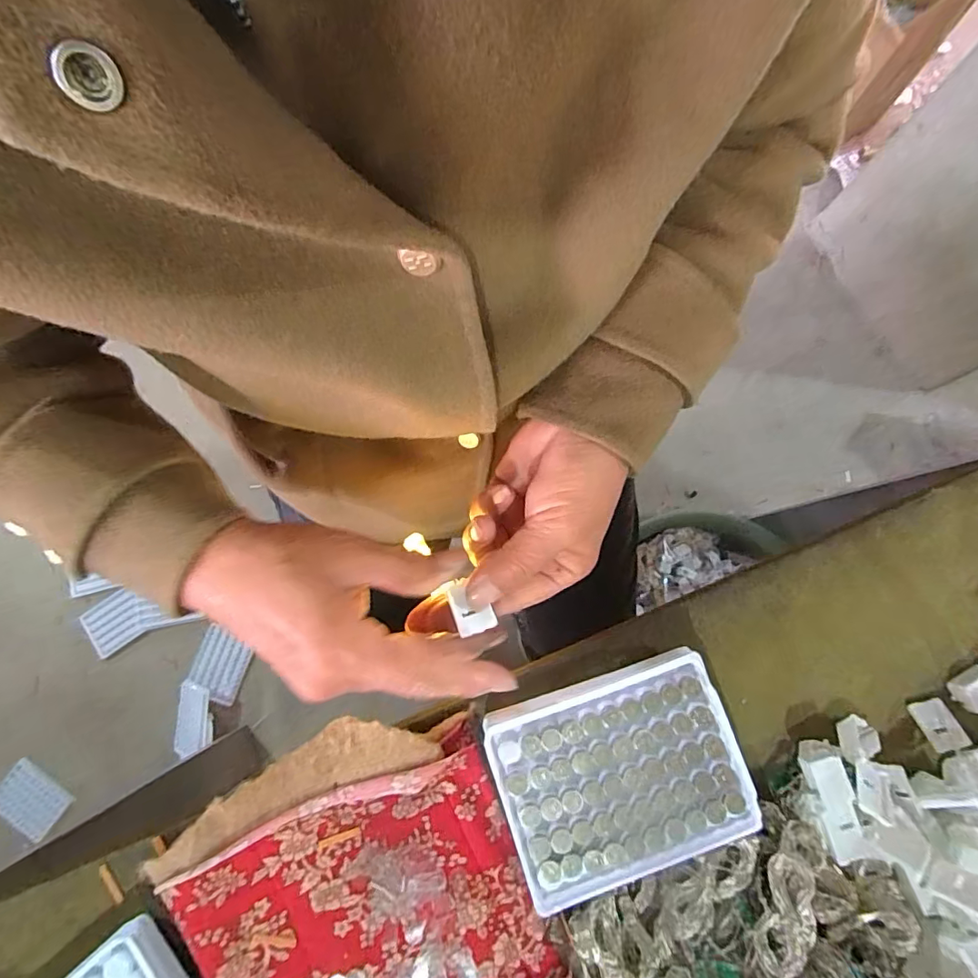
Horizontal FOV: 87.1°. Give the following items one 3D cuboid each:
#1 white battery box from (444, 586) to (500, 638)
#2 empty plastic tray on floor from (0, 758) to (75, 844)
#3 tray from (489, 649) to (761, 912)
[{"bbox_3d":[-0.009,0.058,0.254,0.019,0.004,0.023,-19,80,-5],"label":"white battery box"},{"bbox_3d":[-0.828,0.565,0.924,0.120,0.013,0.097,37,80,6],"label":"empty plastic tray on floor"},{"bbox_3d":[0.070,0.154,0.275,0.126,0.014,0.099,-17,79,-4],"label":"tray"}]

